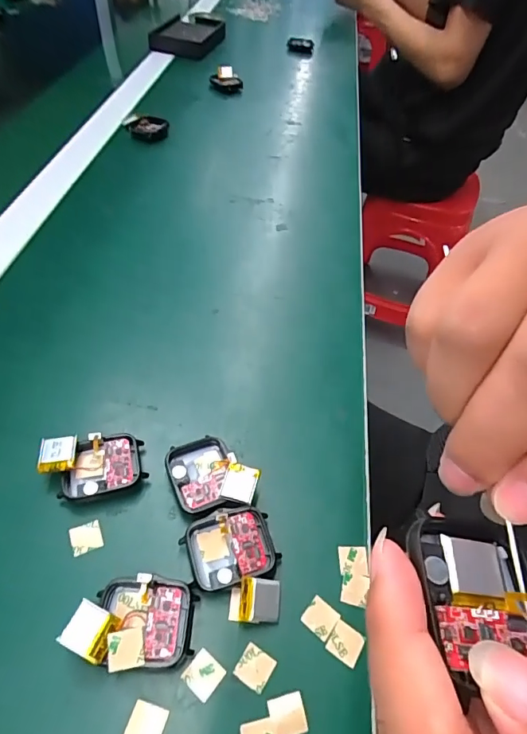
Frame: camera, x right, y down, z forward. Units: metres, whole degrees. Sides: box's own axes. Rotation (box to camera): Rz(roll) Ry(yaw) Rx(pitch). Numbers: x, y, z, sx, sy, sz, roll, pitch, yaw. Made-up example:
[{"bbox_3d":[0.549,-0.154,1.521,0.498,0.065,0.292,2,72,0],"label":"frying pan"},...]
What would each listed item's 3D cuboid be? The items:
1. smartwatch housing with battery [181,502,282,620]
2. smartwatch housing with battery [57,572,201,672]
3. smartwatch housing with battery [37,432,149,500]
[{"bbox_3d":[-0.014,0.103,0.235,0.044,0.013,0.057,-13,53,-16],"label":"smartwatch housing with battery"},{"bbox_3d":[-0.061,0.119,0.213,0.054,0.019,0.037,5,50,-2],"label":"smartwatch housing with battery"},{"bbox_3d":[-0.098,0.057,0.262,0.054,0.017,0.036,-9,52,-14],"label":"smartwatch housing with battery"}]

